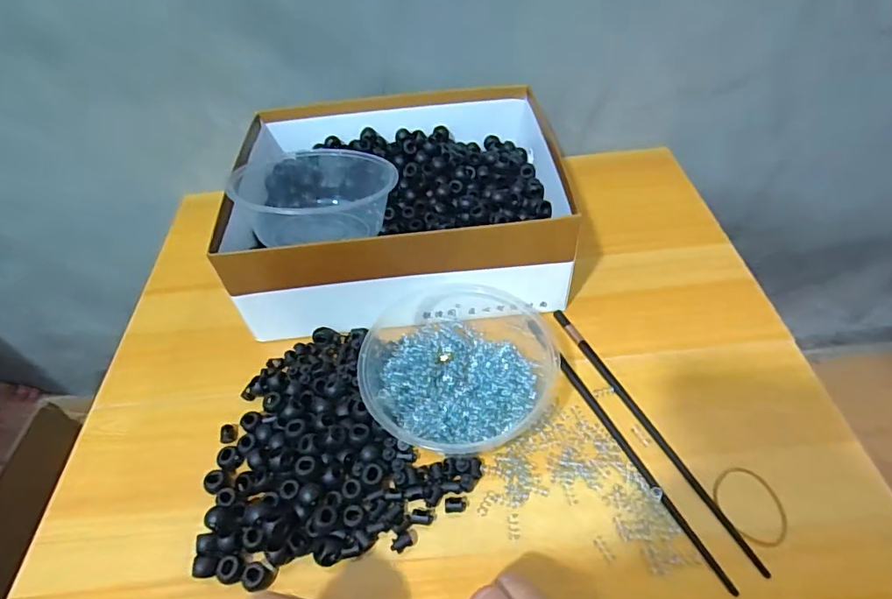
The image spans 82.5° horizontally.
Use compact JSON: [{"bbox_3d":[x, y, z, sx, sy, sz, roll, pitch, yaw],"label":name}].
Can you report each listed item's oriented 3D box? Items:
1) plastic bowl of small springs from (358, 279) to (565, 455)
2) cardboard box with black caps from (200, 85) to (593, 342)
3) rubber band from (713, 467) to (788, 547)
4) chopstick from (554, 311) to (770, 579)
[{"bbox_3d":[0.014,0.047,0.409,0.148,0.052,0.158,-3,50,3],"label":"plastic bowl of small springs"},{"bbox_3d":[-0.032,-0.097,0.503,0.321,0.098,0.243,-8,50,-1],"label":"cardboard box with black caps"},{"bbox_3d":[0.207,0.139,0.344,0.042,0.004,0.051,-26,53,-16],"label":"rubber band"},{"bbox_3d":[0.150,0.093,0.388,0.008,0.004,0.234,-22,52,-13],"label":"chopstick"}]

